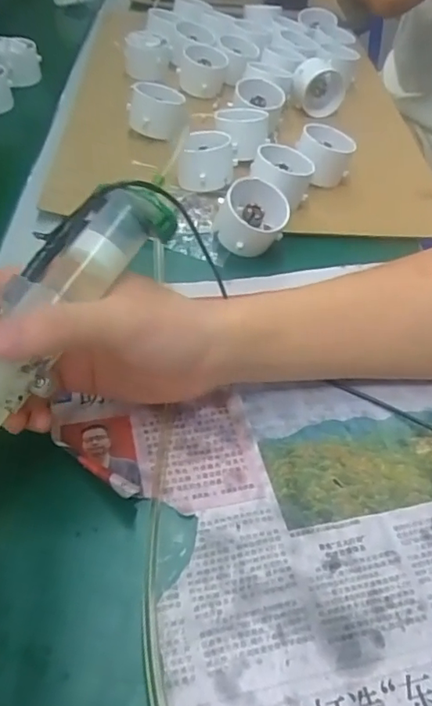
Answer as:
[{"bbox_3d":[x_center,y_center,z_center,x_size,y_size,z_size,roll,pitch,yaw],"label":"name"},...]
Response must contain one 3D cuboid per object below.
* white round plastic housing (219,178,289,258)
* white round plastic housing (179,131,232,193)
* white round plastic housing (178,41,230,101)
[{"bbox_3d":[0.030,-0.104,0.441,0.050,0.047,0.049,3,47,-4],"label":"white round plastic housing"},{"bbox_3d":[-0.008,-0.168,0.493,0.043,0.043,0.052,8,47,0],"label":"white round plastic housing"},{"bbox_3d":[-0.014,-0.317,0.626,0.052,0.039,0.058,2,47,-1],"label":"white round plastic housing"}]

